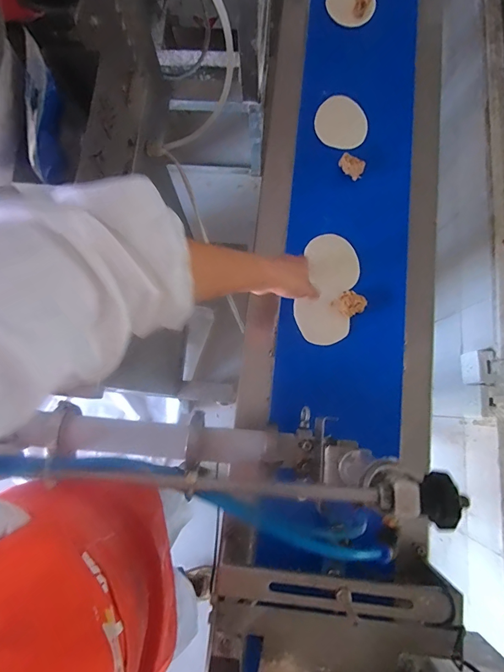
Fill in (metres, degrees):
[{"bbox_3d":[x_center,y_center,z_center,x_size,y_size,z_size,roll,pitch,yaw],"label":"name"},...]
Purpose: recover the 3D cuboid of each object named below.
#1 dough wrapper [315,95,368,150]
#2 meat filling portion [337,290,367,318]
[{"bbox_3d":[0.155,-0.369,0.649,0.087,0.004,0.089,0,88,-1],"label":"dough wrapper"},{"bbox_3d":[0.156,-0.052,0.587,0.044,0.020,0.037,-27,80,-3],"label":"meat filling portion"}]

